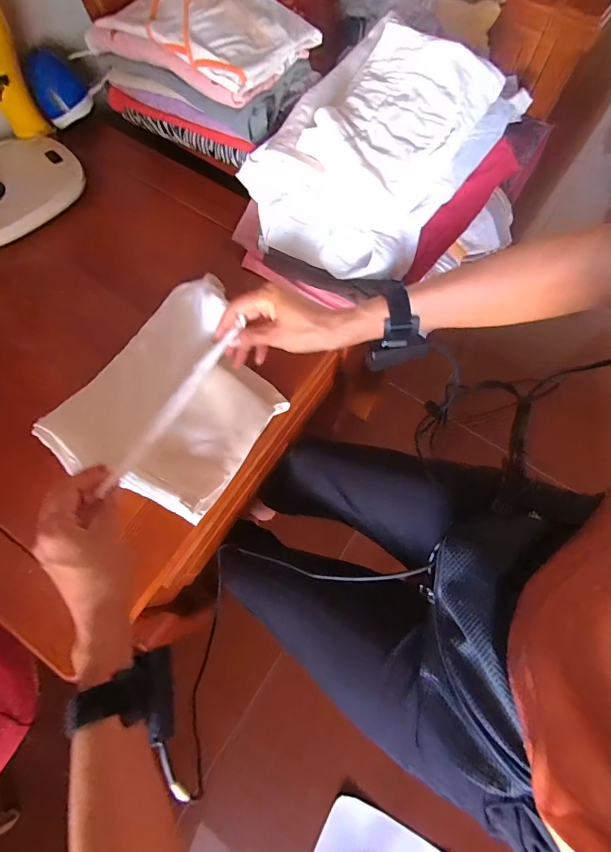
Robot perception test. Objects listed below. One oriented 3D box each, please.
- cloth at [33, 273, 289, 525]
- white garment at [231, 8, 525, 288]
[{"bbox_3d":[-0.152,-0.037,0.470,0.202,0.088,0.243,33,73,11],"label":"cloth"},{"bbox_3d":[0.083,-0.332,0.480,0.227,0.107,0.298,34,73,12],"label":"white garment"}]

